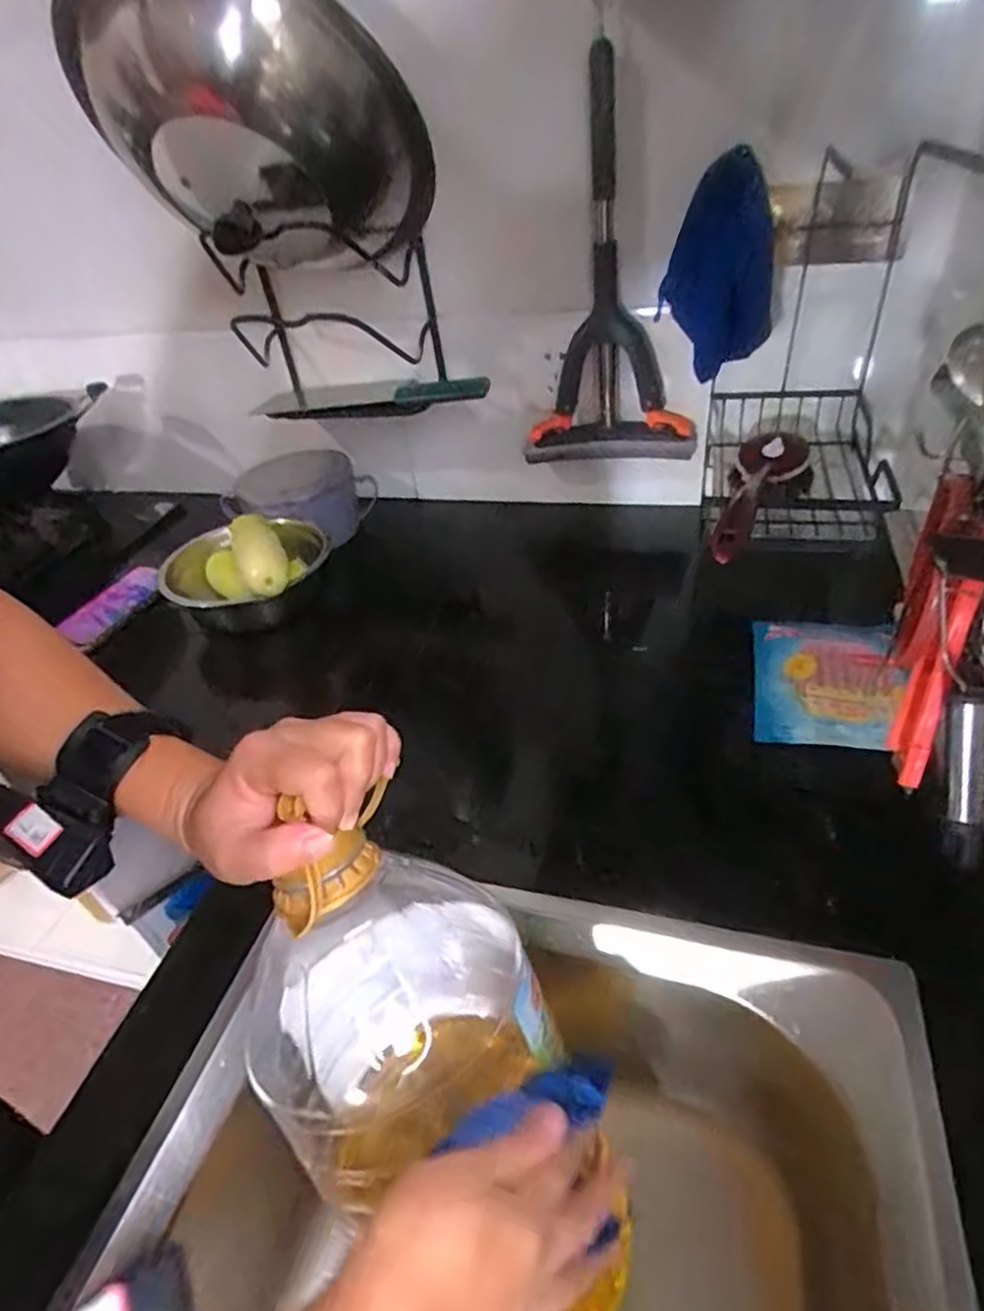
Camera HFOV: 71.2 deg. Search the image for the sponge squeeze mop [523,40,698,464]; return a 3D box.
[{"bbox_3d":[0.122,-0.381,0.722,0.186,0.368,0.053,15,44,26],"label":"sponge squeeze mop"}]

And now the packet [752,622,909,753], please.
[{"bbox_3d":[0.282,0.018,0.581,0.109,0.025,0.149,5,40,16],"label":"packet"}]

